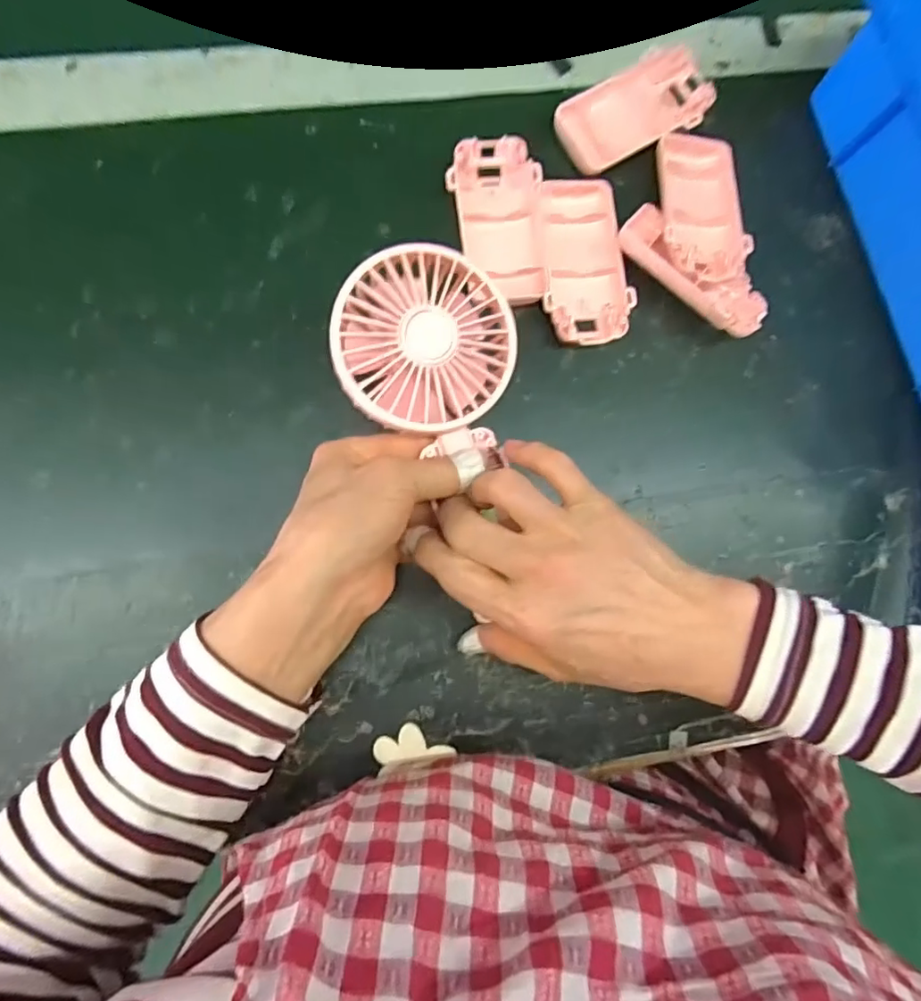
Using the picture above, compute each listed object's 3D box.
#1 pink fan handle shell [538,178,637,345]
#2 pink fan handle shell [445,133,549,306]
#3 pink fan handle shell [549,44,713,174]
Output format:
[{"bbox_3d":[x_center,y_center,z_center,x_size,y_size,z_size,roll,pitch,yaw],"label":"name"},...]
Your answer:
[{"bbox_3d":[0.069,-0.138,0.334,0.049,0.015,0.098,-8,85,-6],"label":"pink fan handle shell"},{"bbox_3d":[0.022,-0.159,0.331,0.050,0.014,0.095,-6,85,-6],"label":"pink fan handle shell"},{"bbox_3d":[0.106,-0.237,0.350,0.095,0.012,0.049,-31,88,-8],"label":"pink fan handle shell"}]

